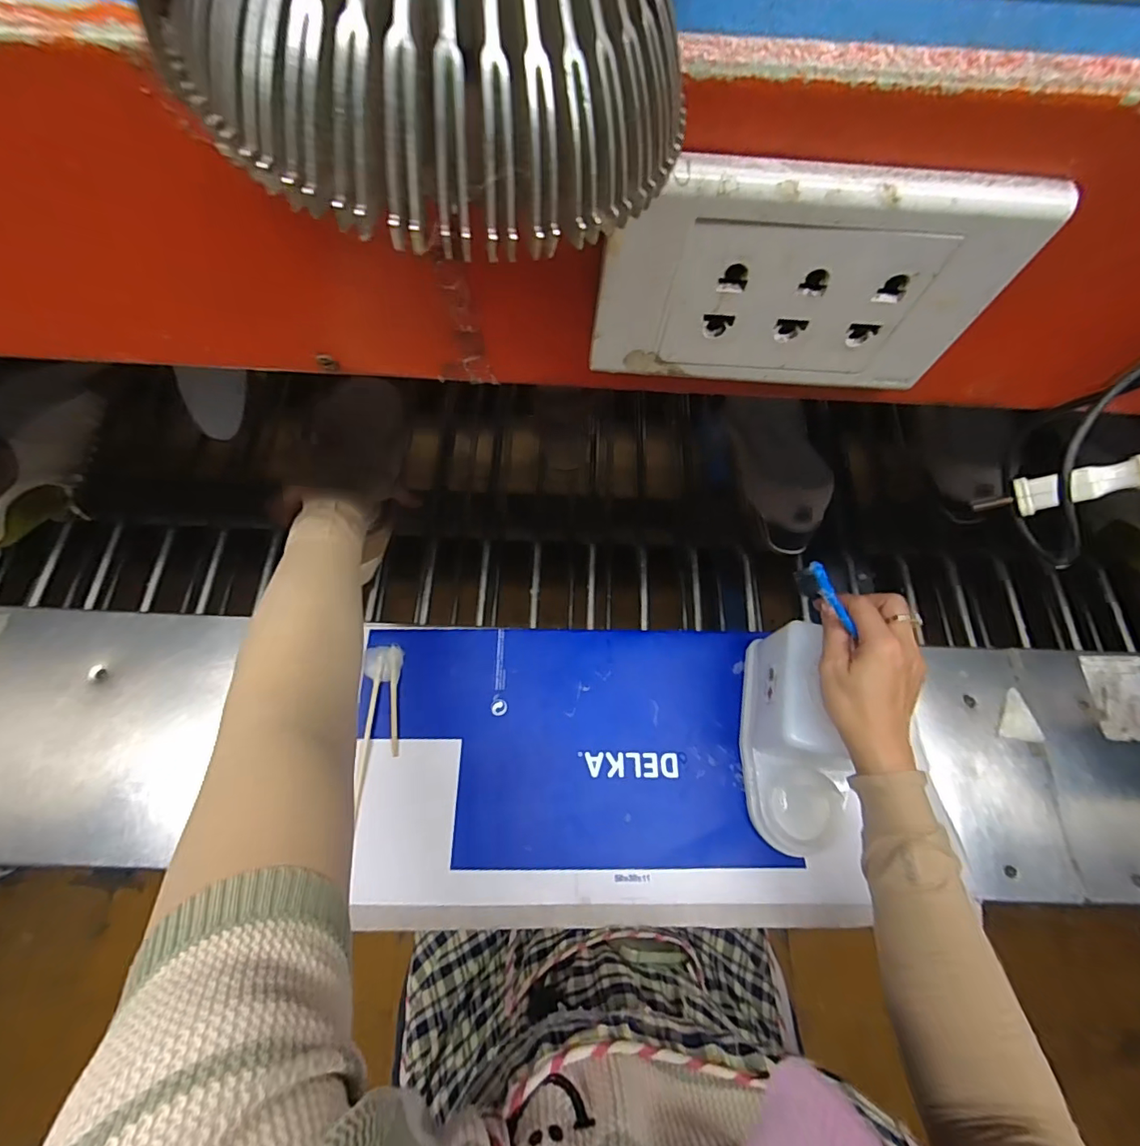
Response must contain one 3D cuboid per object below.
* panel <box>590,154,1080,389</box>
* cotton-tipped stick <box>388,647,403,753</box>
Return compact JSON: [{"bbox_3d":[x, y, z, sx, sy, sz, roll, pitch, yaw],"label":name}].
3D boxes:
[{"bbox_3d":[0.068,-0.084,0.155,0.117,0.066,0.008,2,67,-3],"label":"panel"},{"bbox_3d":[-0.172,0.124,0.505,0.014,0.011,0.106,-6,68,-6],"label":"cotton-tipped stick"}]

